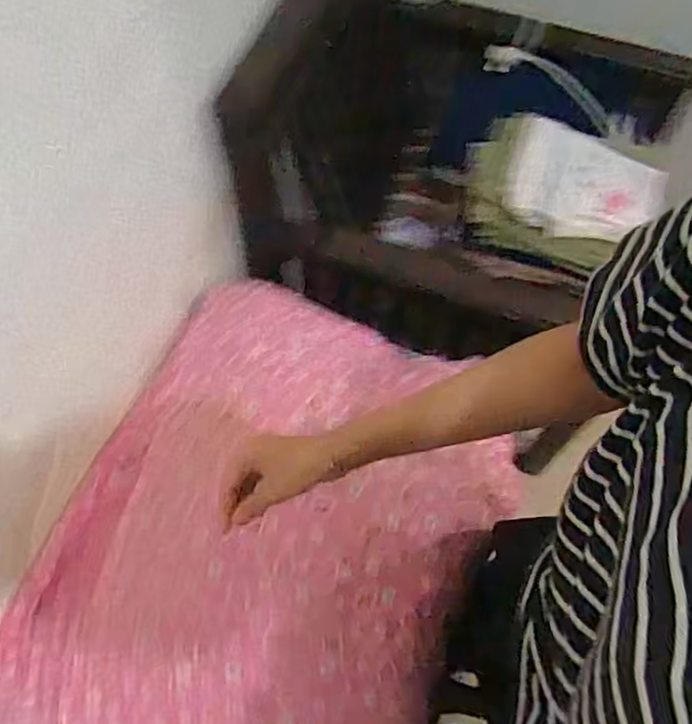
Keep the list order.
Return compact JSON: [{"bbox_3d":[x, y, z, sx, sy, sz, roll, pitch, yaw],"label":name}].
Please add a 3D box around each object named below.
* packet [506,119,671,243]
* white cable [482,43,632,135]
[{"bbox_3d":[0.333,-0.245,0.931,0.213,0.012,0.153,18,78,-2],"label":"packet"},{"bbox_3d":[0.382,-0.493,1.197,0.289,0.027,0.058,33,91,5],"label":"white cable"}]

